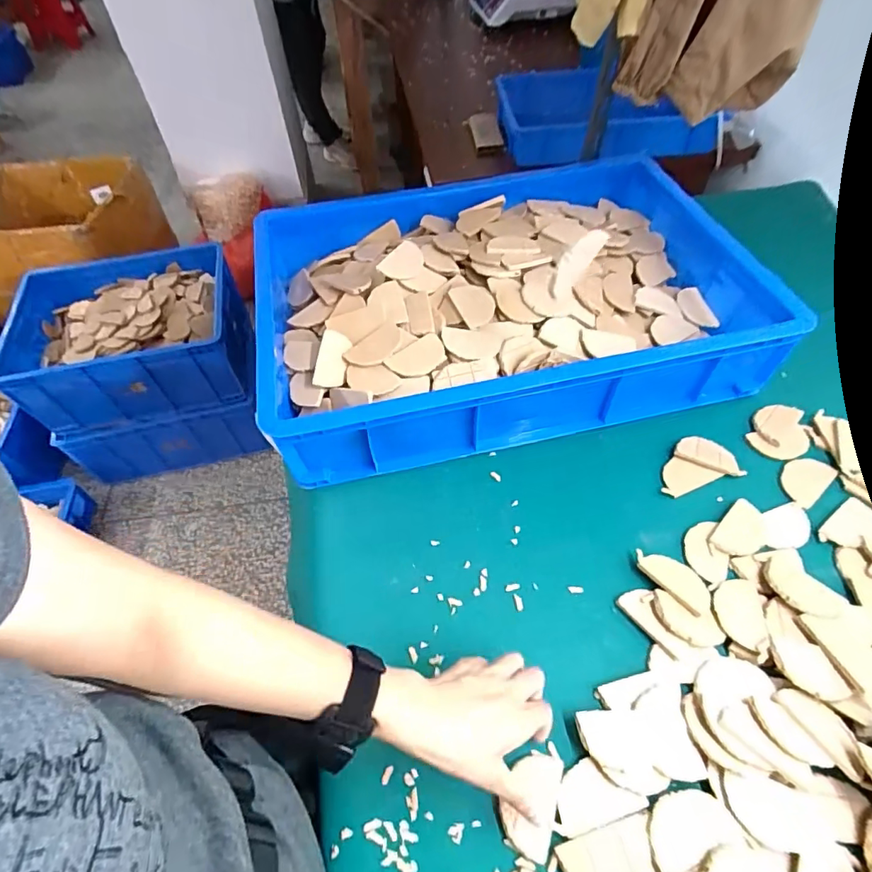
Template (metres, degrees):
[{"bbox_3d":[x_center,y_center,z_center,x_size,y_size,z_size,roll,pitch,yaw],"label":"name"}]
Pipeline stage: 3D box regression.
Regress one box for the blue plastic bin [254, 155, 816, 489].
[{"bbox_3d":[0.083,-0.186,0.686,0.599,0.121,0.418,-12,54,-6],"label":"blue plastic bin"}]

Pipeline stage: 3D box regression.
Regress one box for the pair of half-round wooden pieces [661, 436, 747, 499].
[{"bbox_3d":[0.297,0.032,0.582,0.099,0.009,0.059,-16,55,-8],"label":"pair of half-round wooden pieces"}]

